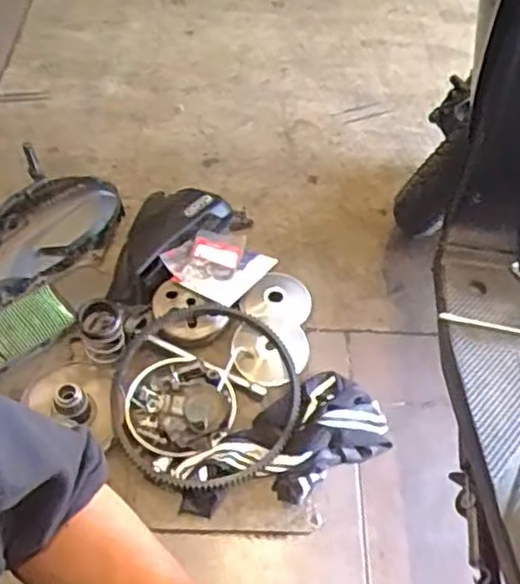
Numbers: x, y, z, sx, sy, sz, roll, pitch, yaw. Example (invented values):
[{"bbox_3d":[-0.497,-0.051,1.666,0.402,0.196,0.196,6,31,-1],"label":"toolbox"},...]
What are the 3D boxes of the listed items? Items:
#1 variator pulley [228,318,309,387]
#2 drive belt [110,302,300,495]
[{"bbox_3d":[0.020,0.096,1.072,0.123,0.024,0.109,-9,53,-10],"label":"variator pulley"},{"bbox_3d":[-0.077,0.143,0.996,0.271,0.027,0.294,1,52,-2],"label":"drive belt"}]

